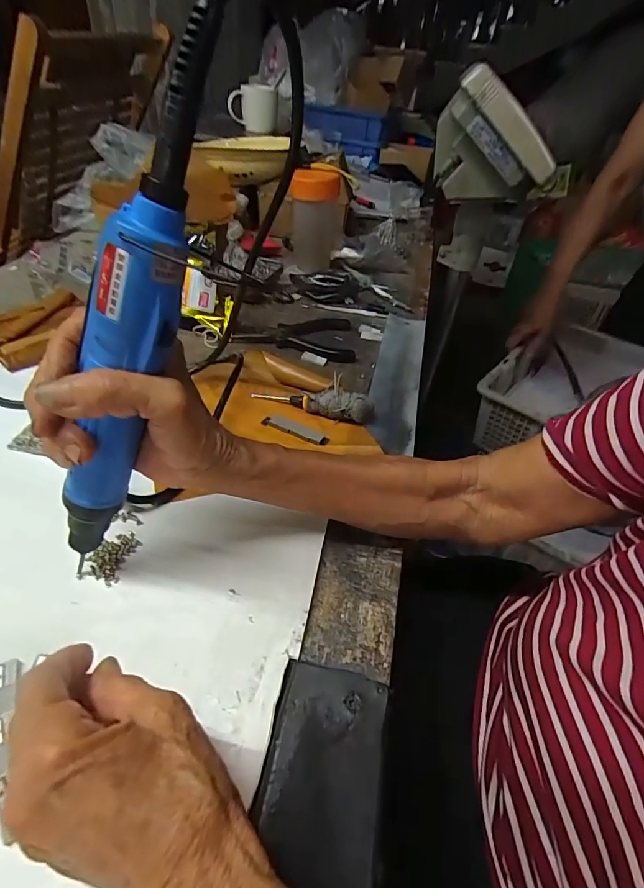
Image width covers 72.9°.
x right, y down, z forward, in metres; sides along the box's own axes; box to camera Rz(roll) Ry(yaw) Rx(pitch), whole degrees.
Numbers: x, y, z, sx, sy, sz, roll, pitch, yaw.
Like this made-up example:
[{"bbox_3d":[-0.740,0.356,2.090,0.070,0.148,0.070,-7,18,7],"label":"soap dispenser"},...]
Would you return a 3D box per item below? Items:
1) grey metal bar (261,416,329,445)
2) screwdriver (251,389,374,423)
[{"bbox_3d":[-0.026,-0.014,0.410,0.067,0.009,0.012,19,43,14],"label":"grey metal bar"},{"bbox_3d":[-0.010,-0.045,0.430,0.120,0.026,0.022,15,43,10],"label":"screwdriver"}]

